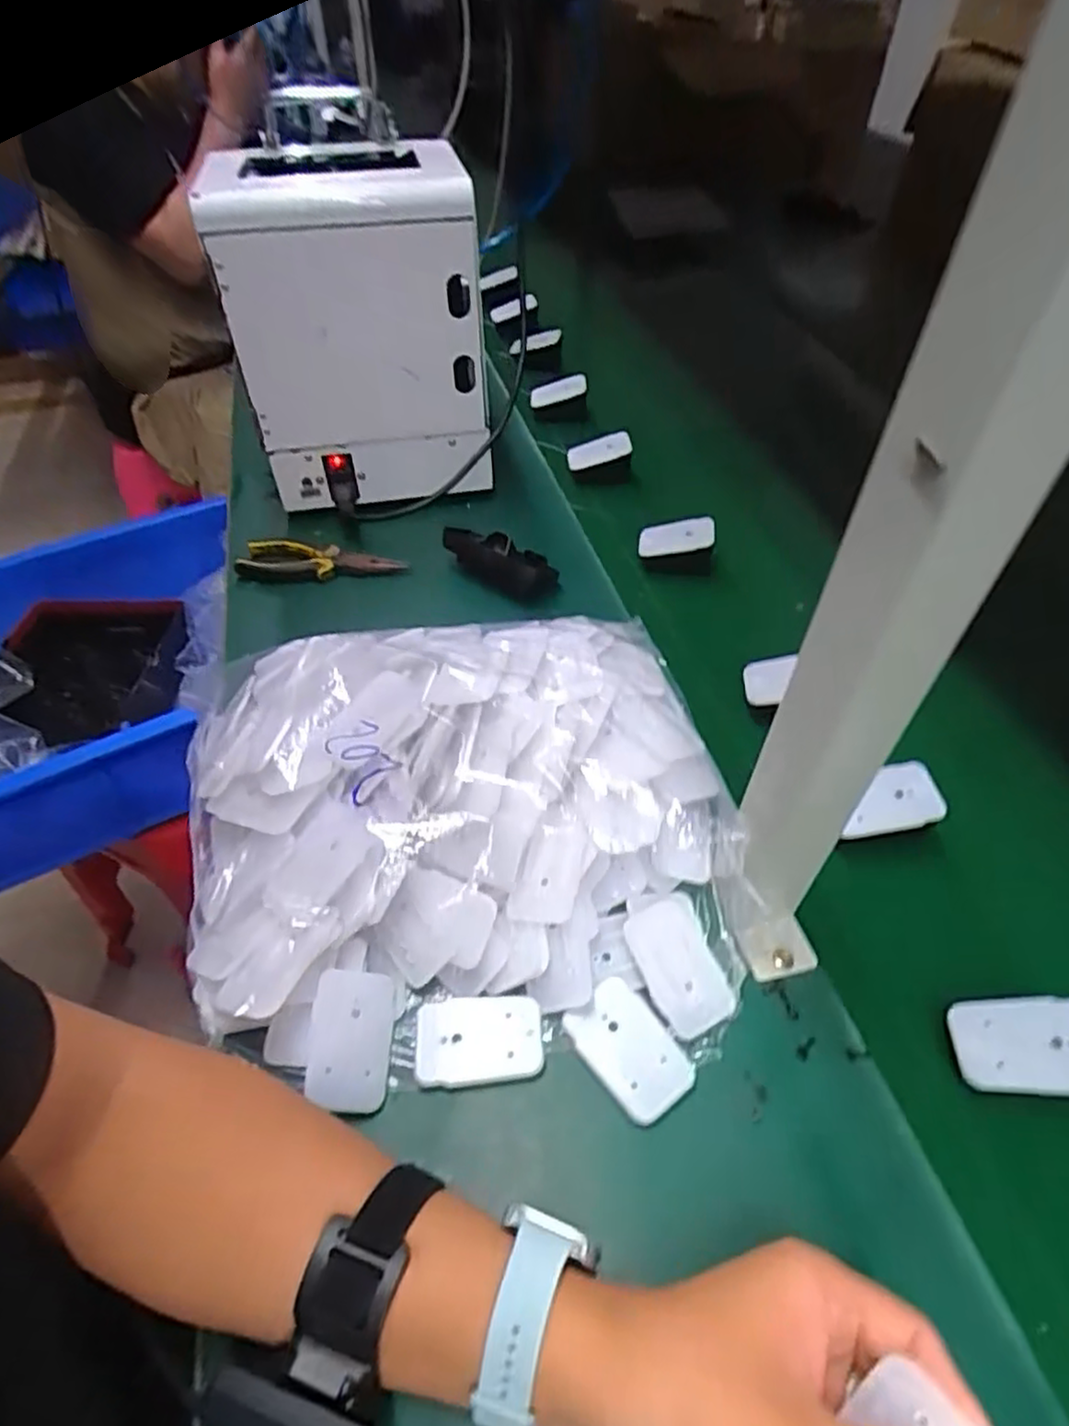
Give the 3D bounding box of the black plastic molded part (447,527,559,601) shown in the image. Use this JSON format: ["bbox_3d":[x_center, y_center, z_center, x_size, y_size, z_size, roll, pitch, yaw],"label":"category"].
[{"bbox_3d":[-0.034,-0.145,0.659,0.113,0.032,0.038,26,55,20],"label":"black plastic molded part"}]

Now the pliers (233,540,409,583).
[{"bbox_3d":[-0.202,-0.142,0.681,0.152,0.020,0.044,5,50,4],"label":"pliers"}]

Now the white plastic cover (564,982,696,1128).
[{"bbox_3d":[0.051,0.181,0.386,0.045,0.005,0.067,-31,56,-23],"label":"white plastic cover"}]

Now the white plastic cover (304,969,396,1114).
[{"bbox_3d":[-0.099,0.174,0.384,0.042,0.007,0.067,11,53,-14],"label":"white plastic cover"}]

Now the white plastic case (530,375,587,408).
[{"bbox_3d":[0.027,-0.394,0.879,0.078,0.025,0.016,-1,43,39],"label":"white plastic case"}]

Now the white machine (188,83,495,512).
[{"bbox_3d":[-0.163,-0.391,0.700,0.220,0.292,0.231,-4,50,-3],"label":"white machine"}]

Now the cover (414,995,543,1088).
[{"bbox_3d":[-0.030,0.177,0.389,0.067,0.007,0.043,-4,50,-3],"label":"cover"}]

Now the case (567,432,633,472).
[{"bbox_3d":[0.071,-0.290,0.797,0.075,0.026,0.017,-8,44,32],"label":"case"}]

